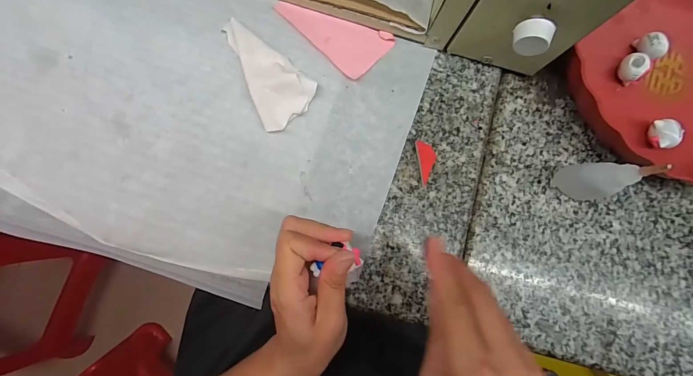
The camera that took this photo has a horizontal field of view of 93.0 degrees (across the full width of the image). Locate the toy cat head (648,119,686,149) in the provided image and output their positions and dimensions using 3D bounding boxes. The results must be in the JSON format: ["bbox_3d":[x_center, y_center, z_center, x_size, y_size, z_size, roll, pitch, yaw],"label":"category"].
[{"bbox_3d":[0.281,-0.047,0.293,0.020,0.025,0.025,-2,84,-4],"label":"toy cat head"}]

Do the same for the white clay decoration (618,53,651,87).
[{"bbox_3d":[0.258,-0.108,0.296,0.015,0.022,0.023,13,83,-2],"label":"white clay decoration"}]

